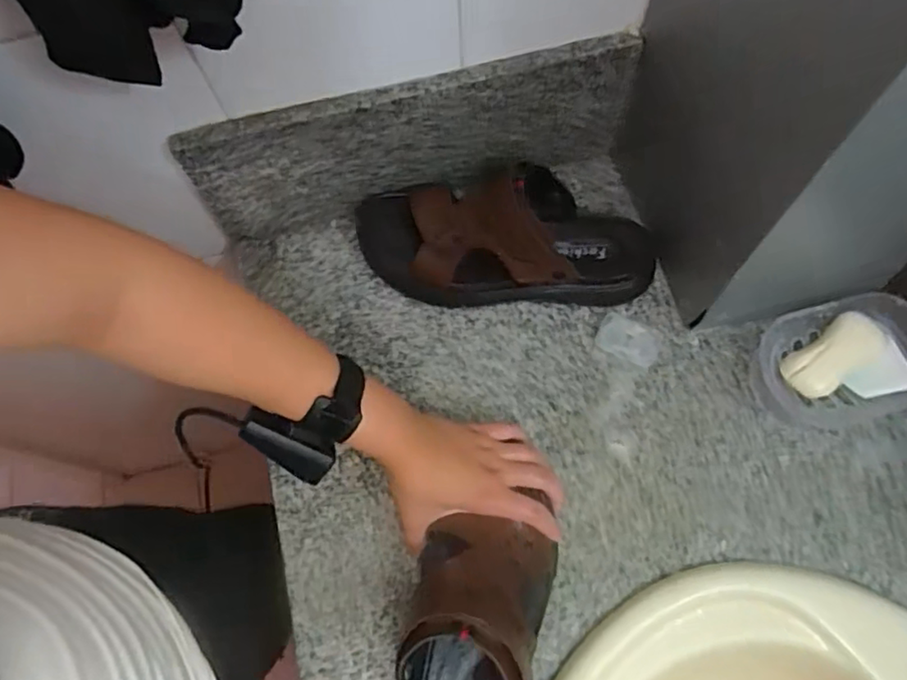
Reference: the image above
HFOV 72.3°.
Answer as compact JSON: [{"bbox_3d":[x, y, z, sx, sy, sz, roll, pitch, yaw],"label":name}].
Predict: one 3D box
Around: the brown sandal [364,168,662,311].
[{"bbox_3d":[0.048,-0.101,0.593,0.294,0.092,0.119,6,68,5],"label":"brown sandal"}]

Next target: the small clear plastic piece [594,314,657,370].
[{"bbox_3d":[0.166,0.003,0.591,0.059,0.012,0.036,31,72,14],"label":"small clear plastic piece"}]

